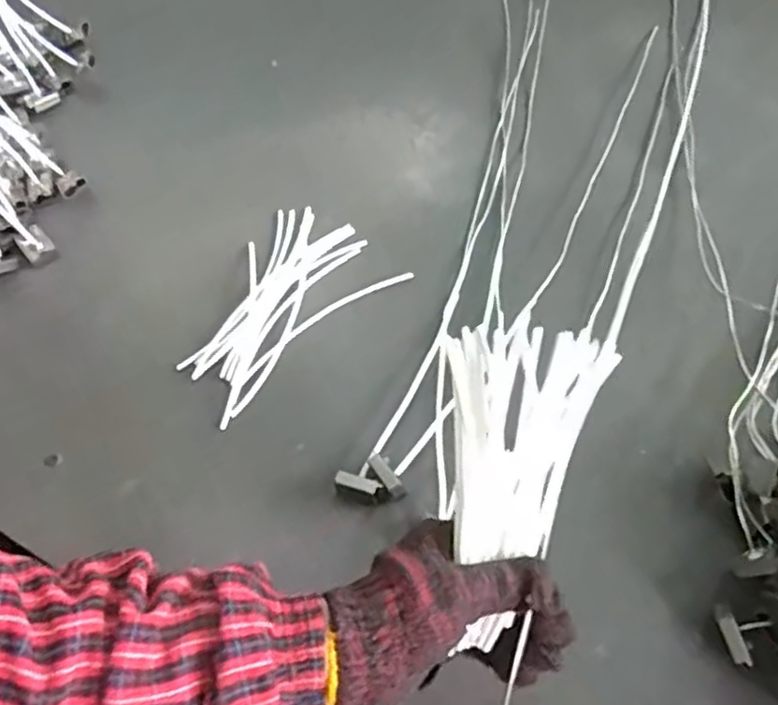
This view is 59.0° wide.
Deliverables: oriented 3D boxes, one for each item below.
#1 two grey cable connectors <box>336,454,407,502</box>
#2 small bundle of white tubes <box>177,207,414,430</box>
[{"bbox_3d":[-0.014,0.101,0.523,0.043,0.023,0.032,-23,63,-9],"label":"two grey cable connectors"},{"bbox_3d":[-0.103,-0.049,0.616,0.198,0.013,0.130,-40,71,-16],"label":"small bundle of white tubes"}]

